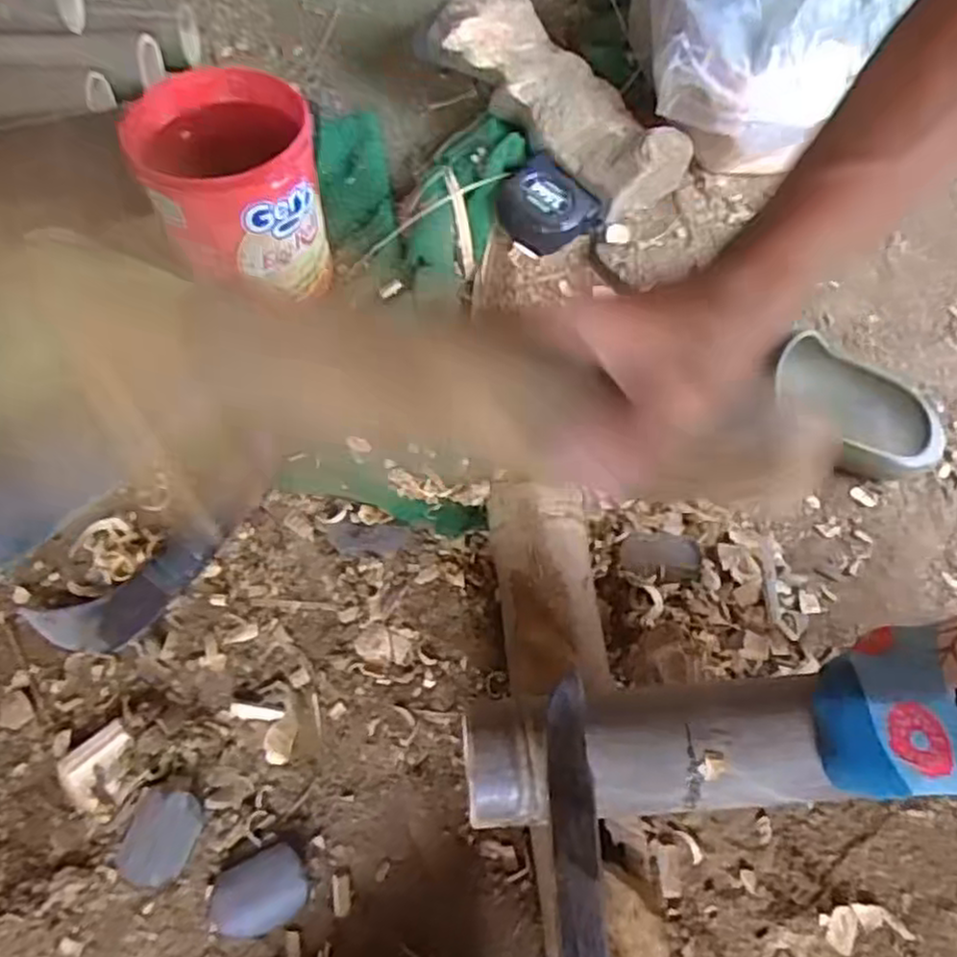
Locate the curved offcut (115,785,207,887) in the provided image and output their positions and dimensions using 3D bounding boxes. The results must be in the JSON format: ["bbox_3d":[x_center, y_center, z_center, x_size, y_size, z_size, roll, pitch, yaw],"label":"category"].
[{"bbox_3d":[-0.203,0.229,0.463,0.043,0.007,0.055,13,64,4],"label":"curved offcut"}]

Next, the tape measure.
[{"bbox_3d":[0.062,-0.263,0.706,0.088,0.042,0.086,-37,71,-18],"label":"tape measure"}]

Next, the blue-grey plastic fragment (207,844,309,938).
[{"bbox_3d":[-0.138,0.260,0.453,0.058,0.008,0.042,-25,67,-14],"label":"blue-grey plastic fragment"}]

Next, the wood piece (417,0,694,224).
[{"bbox_3d":[0.063,-0.408,0.752,0.107,0.089,0.343,-36,70,-18],"label":"wood piece"}]

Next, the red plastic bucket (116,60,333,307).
[{"bbox_3d":[-0.198,-0.241,0.602,0.131,0.121,0.148,-11,65,-8],"label":"red plastic bucket"}]

